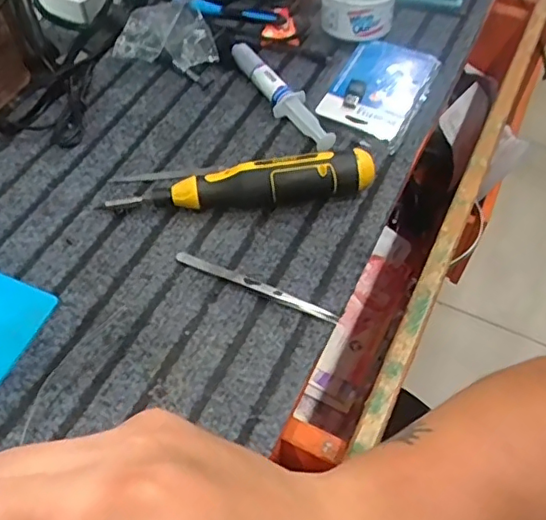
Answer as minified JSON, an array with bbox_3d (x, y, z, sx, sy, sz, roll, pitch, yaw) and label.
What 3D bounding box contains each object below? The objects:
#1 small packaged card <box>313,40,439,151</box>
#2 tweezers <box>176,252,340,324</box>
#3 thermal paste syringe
[{"bbox_3d":[0.106,-0.173,0.571,0.084,0.015,0.134,25,59,14],"label":"small packaged card"},{"bbox_3d":[-0.013,0.019,0.442,0.133,0.011,0.011,23,59,13],"label":"tweezers"},{"bbox_3d":[0.006,-0.158,0.558,0.027,0.024,0.158,-26,61,-17],"label":"thermal paste syringe"}]

